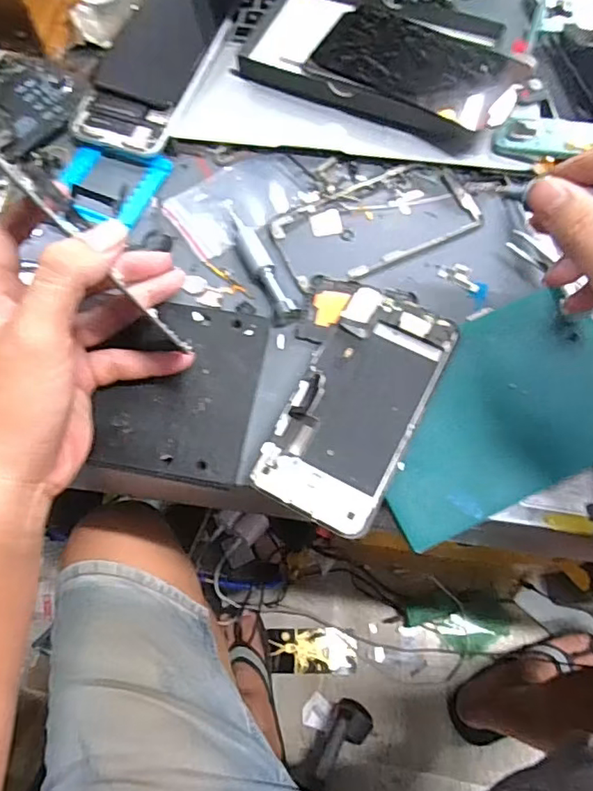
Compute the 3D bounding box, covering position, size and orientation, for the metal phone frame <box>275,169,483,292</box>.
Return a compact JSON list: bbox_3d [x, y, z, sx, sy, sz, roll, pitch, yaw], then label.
[{"bbox_3d":[0.054,-0.122,0.388,0.140,0.004,0.071,-24,69,-8],"label":"metal phone frame"}]

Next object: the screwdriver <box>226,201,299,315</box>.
[{"bbox_3d":[-0.025,-0.092,0.372,0.016,0.012,0.099,-24,69,-9],"label":"screwdriver"}]

